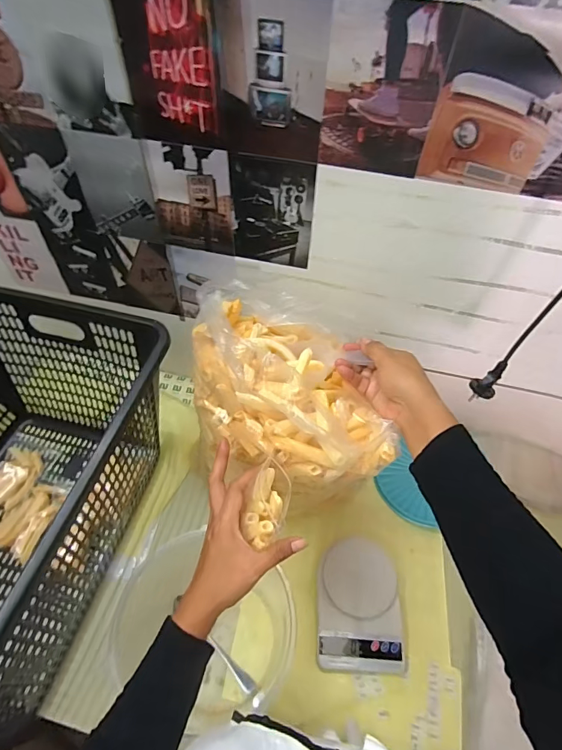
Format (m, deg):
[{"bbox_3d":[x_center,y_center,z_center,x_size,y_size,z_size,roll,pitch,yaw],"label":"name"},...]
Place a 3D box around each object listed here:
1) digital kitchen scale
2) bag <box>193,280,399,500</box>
[{"bbox_3d":[0.124,0.350,0.629,0.132,0.042,0.179,5,52,1],"label":"digital kitchen scale"},{"bbox_3d":[-0.004,0.012,0.518,0.198,0.132,0.293,-13,54,-12],"label":"bag"}]

